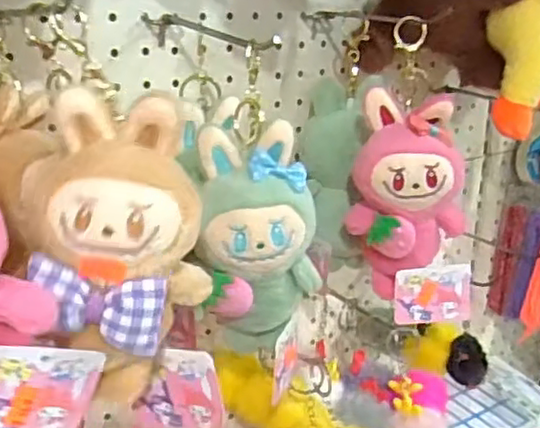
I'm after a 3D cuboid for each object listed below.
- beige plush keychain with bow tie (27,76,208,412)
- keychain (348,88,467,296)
[{"bbox_3d":[-0.076,0.018,0.344,0.081,0.146,0.052,-5,19,-17],"label":"beige plush keychain with bow tie"},{"bbox_3d":[0.106,-0.013,0.531,0.081,0.152,0.053,6,19,18],"label":"keychain"}]

